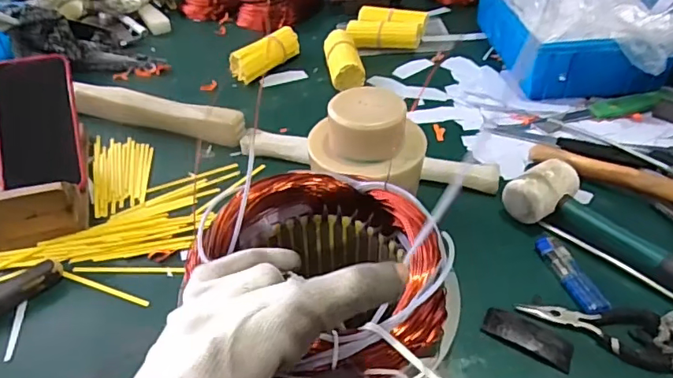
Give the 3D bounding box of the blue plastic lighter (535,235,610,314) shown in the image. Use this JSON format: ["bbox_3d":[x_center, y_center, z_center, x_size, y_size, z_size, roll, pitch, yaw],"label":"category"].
[{"bbox_3d":[0.213,0.077,0.477,0.024,0.012,0.086,-11,41,-11],"label":"blue plastic lighter"}]

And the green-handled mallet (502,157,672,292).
[{"bbox_3d":[0.290,0.060,0.464,0.067,0.043,0.285,-31,48,-30],"label":"green-handled mallet"}]

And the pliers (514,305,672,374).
[{"bbox_3d":[0.219,0.111,0.435,0.125,0.012,0.060,9,41,13],"label":"pliers"}]

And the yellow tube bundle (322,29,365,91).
[{"bbox_3d":[0.011,-0.192,0.770,0.052,0.038,0.134,-3,40,-2],"label":"yellow tube bundle"}]

